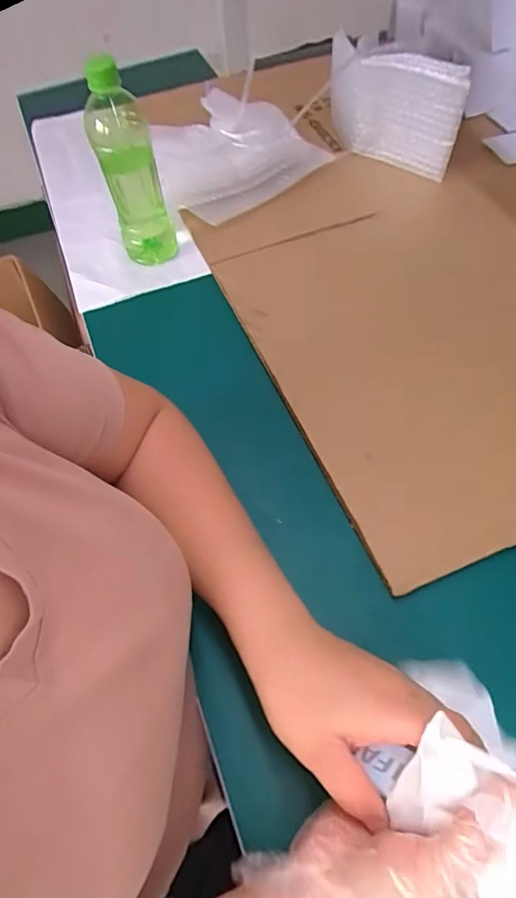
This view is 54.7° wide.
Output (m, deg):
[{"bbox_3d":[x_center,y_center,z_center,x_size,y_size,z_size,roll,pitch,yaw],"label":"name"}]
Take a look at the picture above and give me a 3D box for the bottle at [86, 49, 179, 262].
[{"bbox_3d":[-0.145,-0.317,0.567,0.063,0.216,0.054,-14,59,-6],"label":"bottle"}]

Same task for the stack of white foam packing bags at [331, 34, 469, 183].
[{"bbox_3d":[0.176,-0.433,0.648,0.176,0.122,0.035,28,64,18],"label":"stack of white foam packing bags"}]

